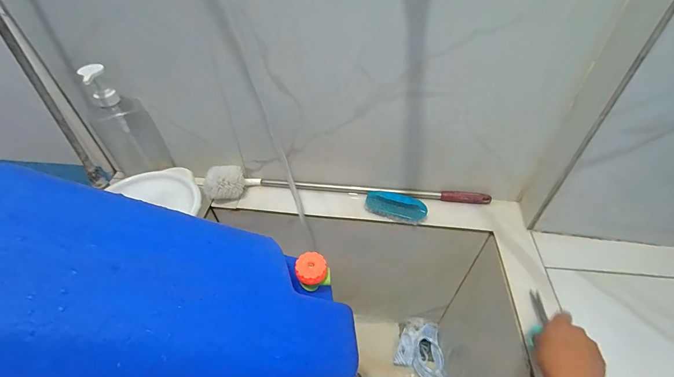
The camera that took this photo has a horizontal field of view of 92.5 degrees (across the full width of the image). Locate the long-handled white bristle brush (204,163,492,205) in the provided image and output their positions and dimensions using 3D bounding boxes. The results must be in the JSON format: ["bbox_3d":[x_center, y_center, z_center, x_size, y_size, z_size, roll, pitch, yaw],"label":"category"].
[{"bbox_3d":[0.019,-0.011,0.683,0.587,0.066,0.076,0,45,1],"label":"long-handled white bristle brush"}]

